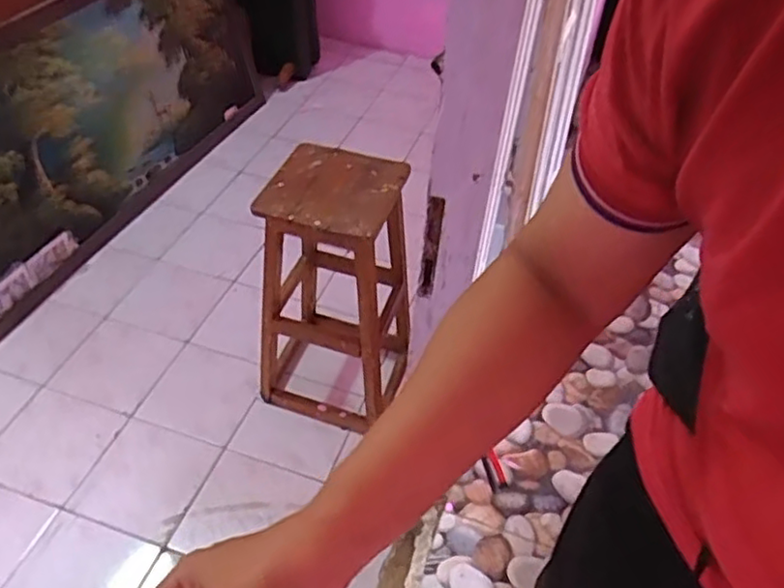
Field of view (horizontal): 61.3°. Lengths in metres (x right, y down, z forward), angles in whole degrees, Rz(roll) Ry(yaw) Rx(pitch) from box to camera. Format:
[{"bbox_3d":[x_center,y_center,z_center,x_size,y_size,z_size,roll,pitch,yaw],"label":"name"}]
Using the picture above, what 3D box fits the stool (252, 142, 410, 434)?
[{"bbox_3d":[-0.139,0.004,1.792,0.355,0.745,0.372,3,44,-3],"label":"stool"}]

